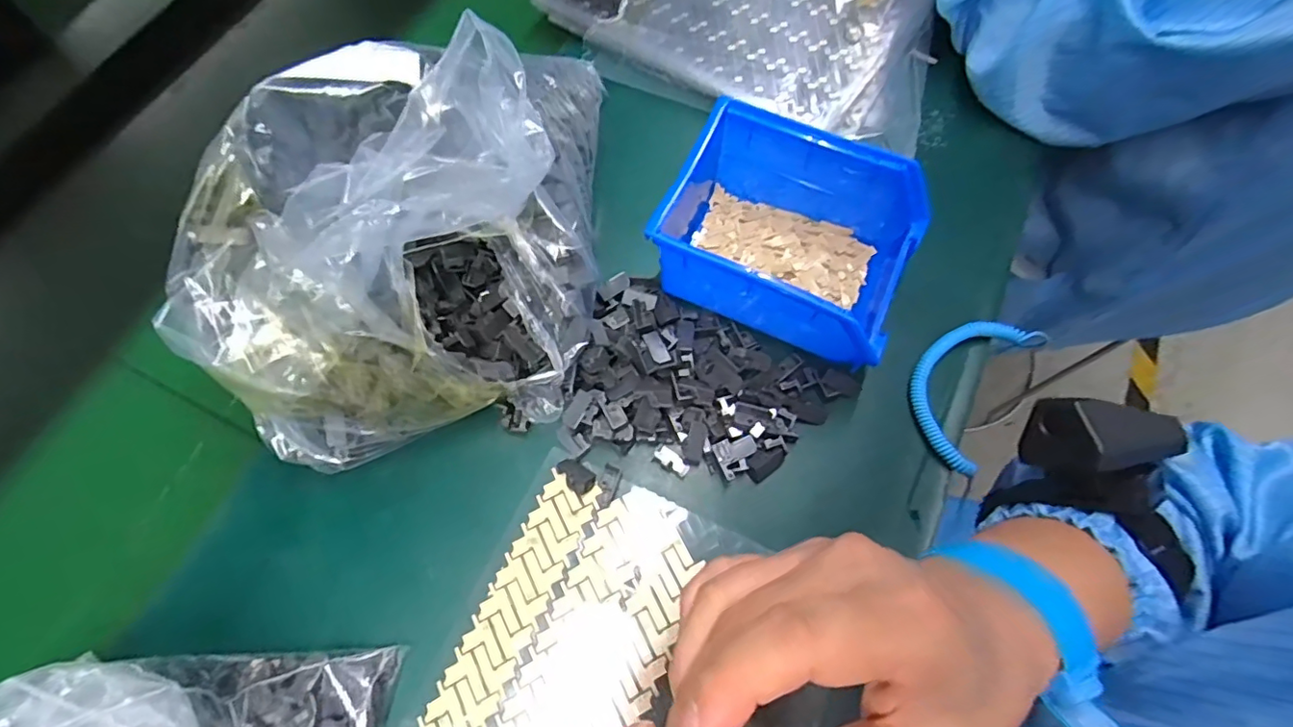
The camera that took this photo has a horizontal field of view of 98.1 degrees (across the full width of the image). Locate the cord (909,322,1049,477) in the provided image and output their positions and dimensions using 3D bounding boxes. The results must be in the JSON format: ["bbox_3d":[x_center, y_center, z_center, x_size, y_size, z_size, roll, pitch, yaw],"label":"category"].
[{"bbox_3d":[0.185,0.011,0.328,0.052,0.018,0.100,33,73,14],"label":"cord"}]

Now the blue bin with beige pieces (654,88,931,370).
[{"bbox_3d":[0.081,-0.074,0.324,0.140,0.062,0.106,24,71,11],"label":"blue bin with beige pieces"}]

